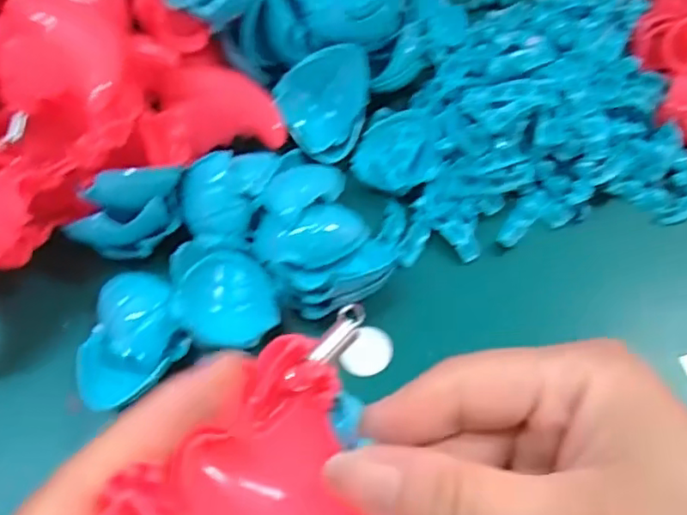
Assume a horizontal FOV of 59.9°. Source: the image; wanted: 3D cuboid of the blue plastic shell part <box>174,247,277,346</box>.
[{"bbox_3d":[-0.047,0.016,0.236,0.036,0.012,0.040,-21,63,-10],"label":"blue plastic shell part"}]

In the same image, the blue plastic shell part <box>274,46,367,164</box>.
[{"bbox_3d":[-0.010,-0.074,0.281,0.041,0.009,0.051,15,103,4],"label":"blue plastic shell part"}]

